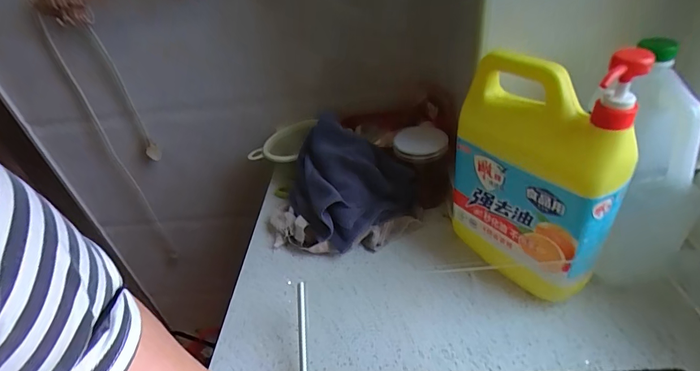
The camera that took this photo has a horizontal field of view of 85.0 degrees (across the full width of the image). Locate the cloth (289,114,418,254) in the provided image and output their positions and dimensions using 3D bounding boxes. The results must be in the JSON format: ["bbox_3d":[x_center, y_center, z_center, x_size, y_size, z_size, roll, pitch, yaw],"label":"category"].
[{"bbox_3d":[-0.018,-0.005,0.618,0.164,0.122,0.202,-28,41,-23],"label":"cloth"}]

